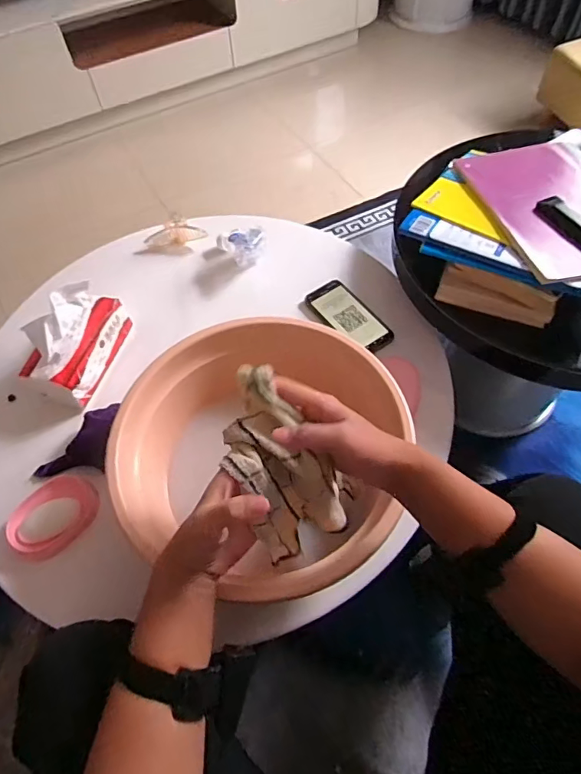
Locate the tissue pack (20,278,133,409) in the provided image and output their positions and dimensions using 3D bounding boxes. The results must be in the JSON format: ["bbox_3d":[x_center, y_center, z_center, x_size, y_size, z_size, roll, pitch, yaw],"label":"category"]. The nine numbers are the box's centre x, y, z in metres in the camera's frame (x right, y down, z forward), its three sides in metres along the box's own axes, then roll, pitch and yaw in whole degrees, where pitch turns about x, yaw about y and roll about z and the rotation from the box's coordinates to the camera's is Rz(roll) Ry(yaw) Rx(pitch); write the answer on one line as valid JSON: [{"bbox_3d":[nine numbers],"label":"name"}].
[{"bbox_3d":[-0.343,-0.078,0.756,0.081,0.124,0.182,12,60,10],"label":"tissue pack"}]

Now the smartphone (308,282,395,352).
[{"bbox_3d":[0.104,-0.126,0.833,0.077,0.013,0.163,-36,68,-13],"label":"smartphone"}]

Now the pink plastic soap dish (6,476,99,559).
[{"bbox_3d":[-0.328,0.176,0.655,0.094,0.022,0.118,29,64,18],"label":"pink plastic soap dish"}]

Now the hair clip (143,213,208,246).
[{"bbox_3d":[-0.227,-0.315,0.953,0.121,0.036,0.059,-1,59,2],"label":"hair clip"}]

